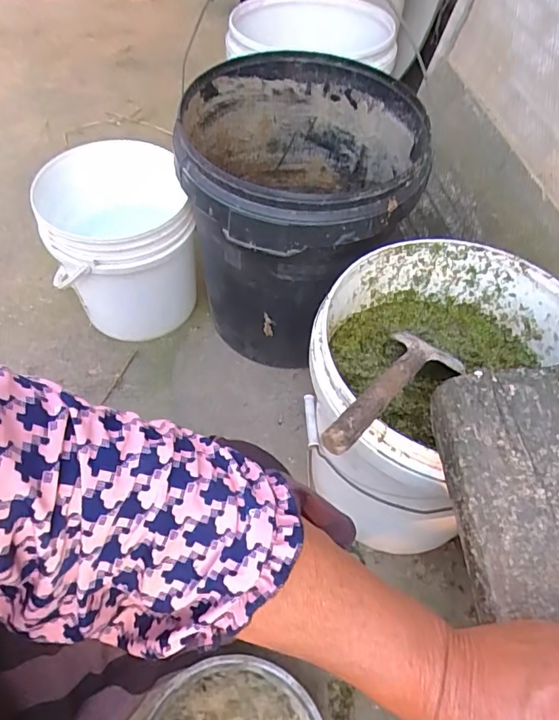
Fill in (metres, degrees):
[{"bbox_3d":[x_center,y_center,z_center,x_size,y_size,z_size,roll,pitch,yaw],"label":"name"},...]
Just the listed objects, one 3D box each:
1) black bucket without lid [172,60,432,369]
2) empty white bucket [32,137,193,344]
[{"bbox_3d":[0.045,-0.237,0.841,0.343,0.363,0.384,0,56,5],"label":"black bucket without lid"},{"bbox_3d":[-0.270,-0.214,0.895,0.234,0.259,0.273,-15,56,-6],"label":"empty white bucket"}]

